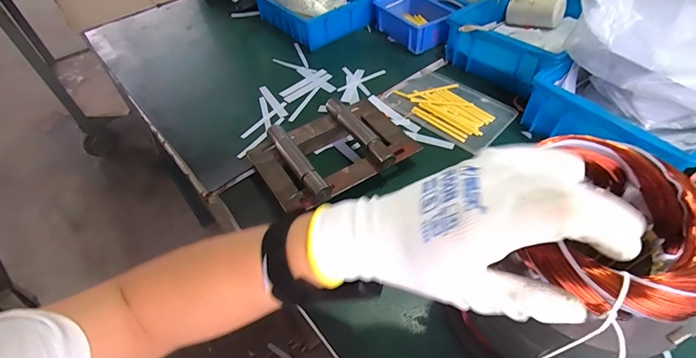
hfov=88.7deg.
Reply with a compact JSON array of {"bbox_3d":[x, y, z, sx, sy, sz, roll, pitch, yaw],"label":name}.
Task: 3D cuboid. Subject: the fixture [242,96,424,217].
[{"bbox_3d":[-0.018,-0.040,0.473,0.198,0.044,0.143,-29,54,-19],"label":"fixture"}]

